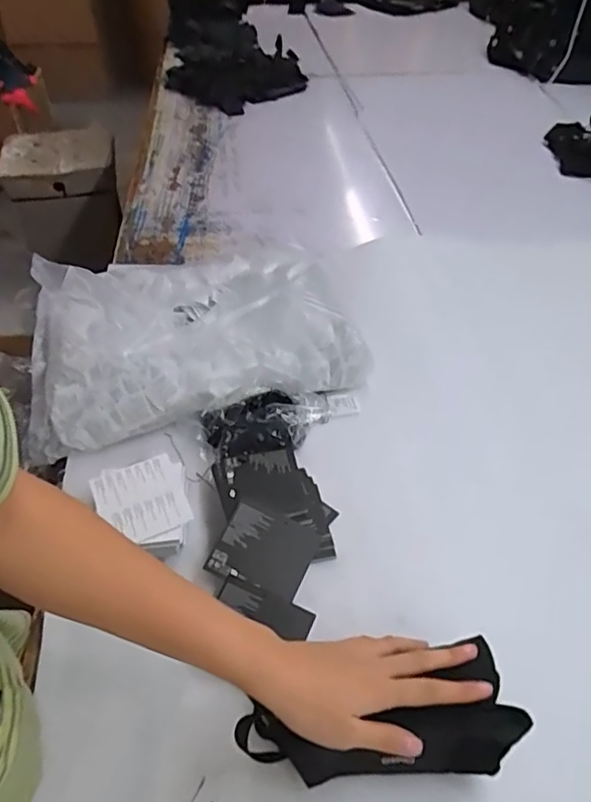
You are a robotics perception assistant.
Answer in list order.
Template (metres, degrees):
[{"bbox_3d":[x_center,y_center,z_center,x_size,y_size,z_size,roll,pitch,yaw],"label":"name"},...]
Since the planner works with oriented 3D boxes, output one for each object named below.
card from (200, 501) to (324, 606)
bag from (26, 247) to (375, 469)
[{"bbox_3d":[-0.033,0.160,0.598,0.099,0.007,0.079,22,60,4],"label":"card"},{"bbox_3d":[-0.148,-0.108,0.834,0.439,0.084,0.353,-13,46,-14],"label":"bag"}]

